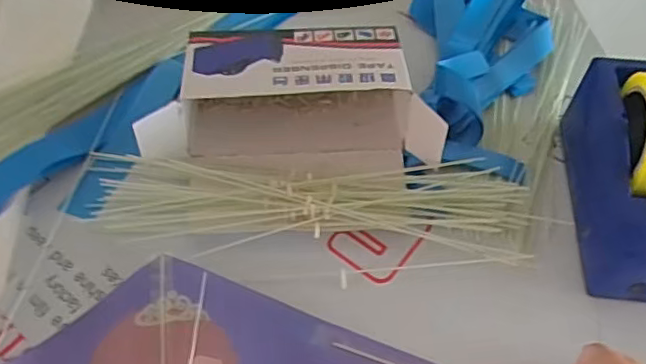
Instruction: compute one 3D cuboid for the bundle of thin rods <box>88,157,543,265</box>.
[{"bbox_3d":[-0.011,0.017,0.556,0.389,0.027,0.099,2,54,-1],"label":"bundle of thin rods"}]

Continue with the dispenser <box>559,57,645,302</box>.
[{"bbox_3d":[0.266,-0.013,0.523,0.067,0.126,0.202,4,54,1],"label":"dispenser"}]

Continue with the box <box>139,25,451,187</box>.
[{"bbox_3d":[-0.029,-0.078,0.589,0.265,0.074,0.141,1,54,-2],"label":"box"}]

